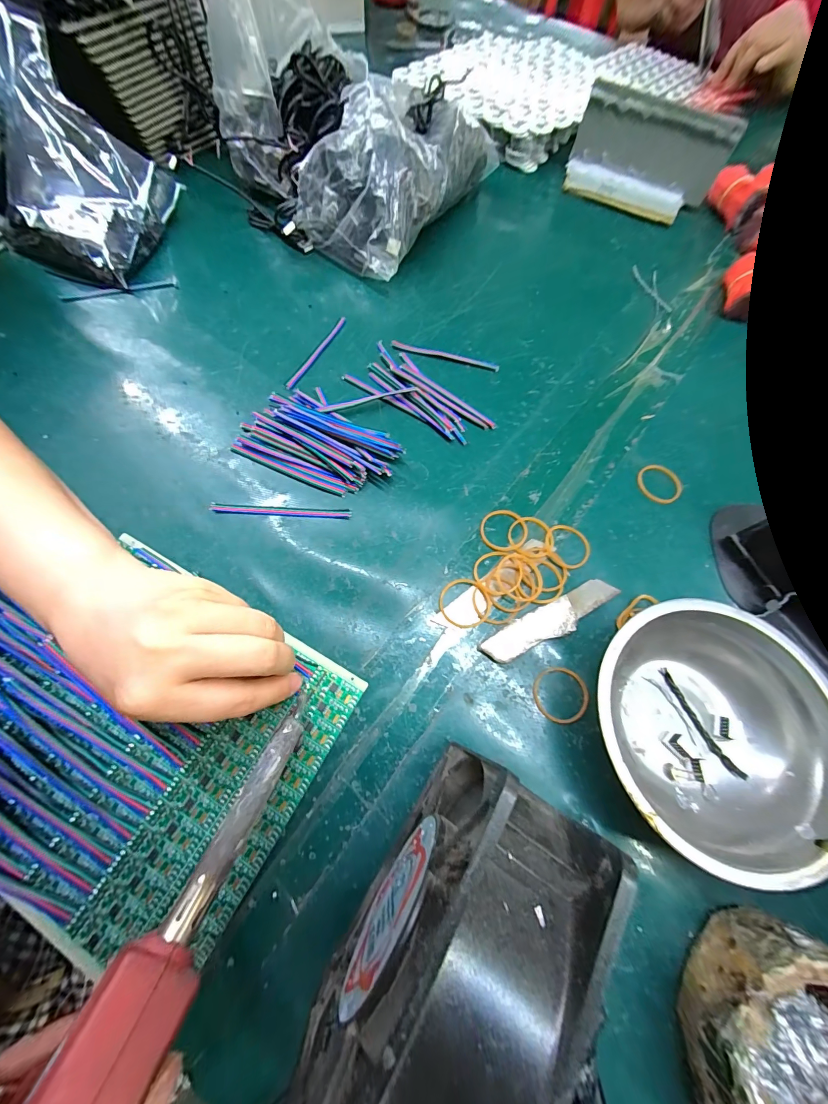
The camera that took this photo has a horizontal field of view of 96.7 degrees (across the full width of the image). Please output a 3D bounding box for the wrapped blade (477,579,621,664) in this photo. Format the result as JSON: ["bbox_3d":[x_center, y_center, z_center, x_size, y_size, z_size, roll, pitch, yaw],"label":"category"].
[{"bbox_3d":[0.090,0.044,0.239,0.100,0.006,0.021,-24,70,-12],"label":"wrapped blade"}]

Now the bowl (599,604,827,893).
[{"bbox_3d":[0.160,0.095,0.202,0.113,0.038,0.121,1,67,-2],"label":"bowl"}]

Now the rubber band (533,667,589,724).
[{"bbox_3d":[0.089,0.086,0.222,0.033,0.004,0.031,1,67,-2],"label":"rubber band"}]

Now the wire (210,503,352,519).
[{"bbox_3d":[-0.095,-0.029,0.264,0.098,0.004,0.009,1,67,-2],"label":"wire"}]

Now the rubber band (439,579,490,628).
[{"bbox_3d":[0.033,0.033,0.242,0.033,0.004,0.032,1,67,-2],"label":"rubber band"}]

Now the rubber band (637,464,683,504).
[{"bbox_3d":[0.192,-0.053,0.286,0.032,0.004,0.033,1,67,-2],"label":"rubber band"}]

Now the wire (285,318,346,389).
[{"bbox_3d":[-0.086,-0.177,0.326,0.008,0.004,0.095,25,68,8],"label":"wire"}]

